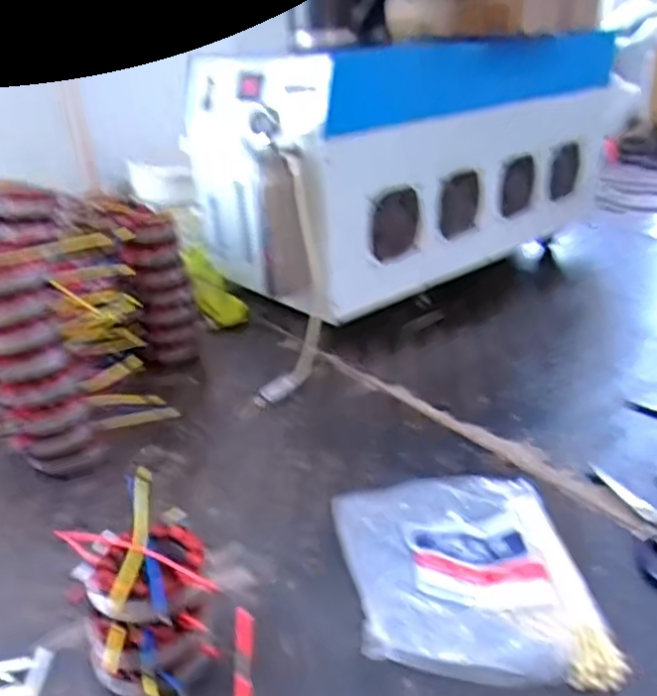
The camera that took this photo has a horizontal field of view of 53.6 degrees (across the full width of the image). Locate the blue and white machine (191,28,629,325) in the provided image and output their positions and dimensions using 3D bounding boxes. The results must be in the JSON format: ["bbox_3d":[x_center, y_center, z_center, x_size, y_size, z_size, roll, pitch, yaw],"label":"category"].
[{"bbox_3d":[0.164,-0.357,1.227,0.812,0.356,0.384,-21,31,-34],"label":"blue and white machine"}]

